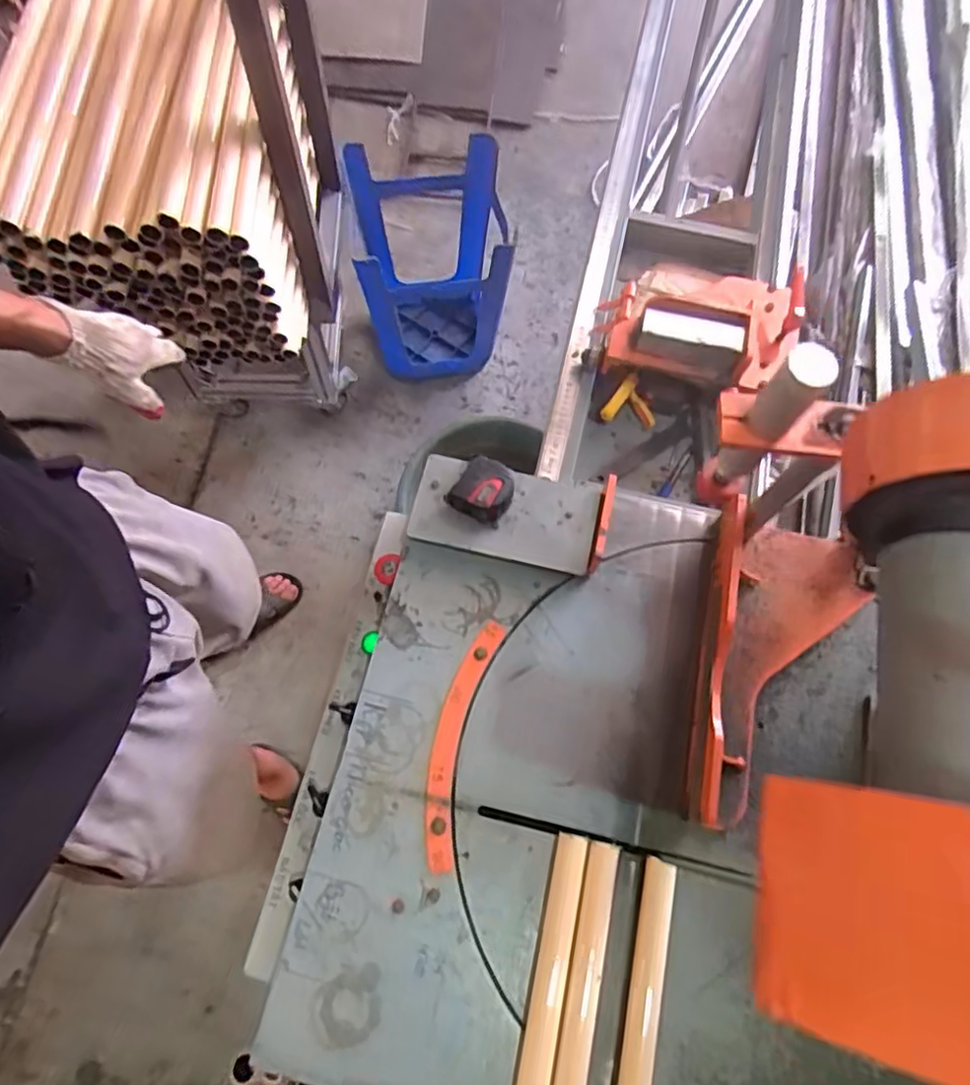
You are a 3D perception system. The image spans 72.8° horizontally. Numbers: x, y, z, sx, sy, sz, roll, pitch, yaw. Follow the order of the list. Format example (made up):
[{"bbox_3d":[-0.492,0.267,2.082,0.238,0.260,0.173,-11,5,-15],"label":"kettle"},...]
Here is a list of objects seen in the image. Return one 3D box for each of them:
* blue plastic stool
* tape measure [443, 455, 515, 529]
[{"bbox_3d":[-0.131,-0.629,1.558,0.334,0.443,0.324,-4,68,-4],"label":"blue plastic stool"},{"bbox_3d":[-0.001,-0.058,0.733,0.066,0.039,0.063,27,69,8],"label":"tape measure"}]

